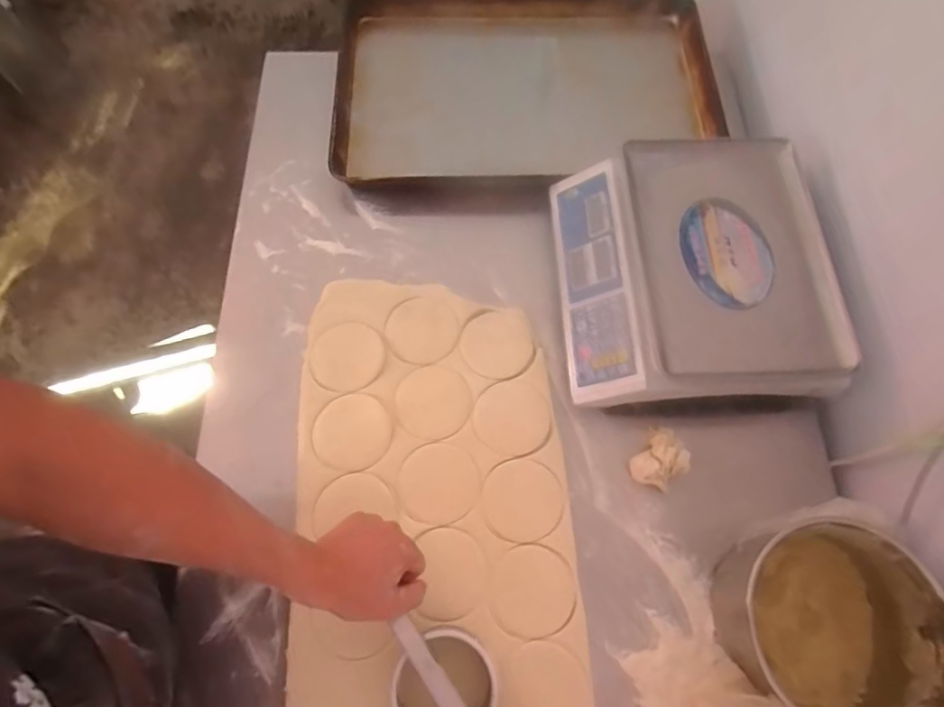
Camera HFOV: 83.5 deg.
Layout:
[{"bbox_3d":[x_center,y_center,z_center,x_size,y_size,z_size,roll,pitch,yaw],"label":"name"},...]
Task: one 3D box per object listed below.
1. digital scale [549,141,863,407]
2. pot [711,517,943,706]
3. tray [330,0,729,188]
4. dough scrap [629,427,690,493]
[{"bbox_3d":[0.278,-0.103,0.684,0.312,0.110,0.324,-2,69,0],"label":"digital scale"},{"bbox_3d":[0.360,0.278,0.540,0.182,0.113,0.175,0,69,1],"label":"pot"},{"bbox_3d":[0.092,-0.433,0.847,0.602,0.059,0.394,0,69,-1],"label":"tray"},{"bbox_3d":[0.230,0.128,0.642,0.058,0.049,0.077,35,74,13],"label":"dough scrap"}]

